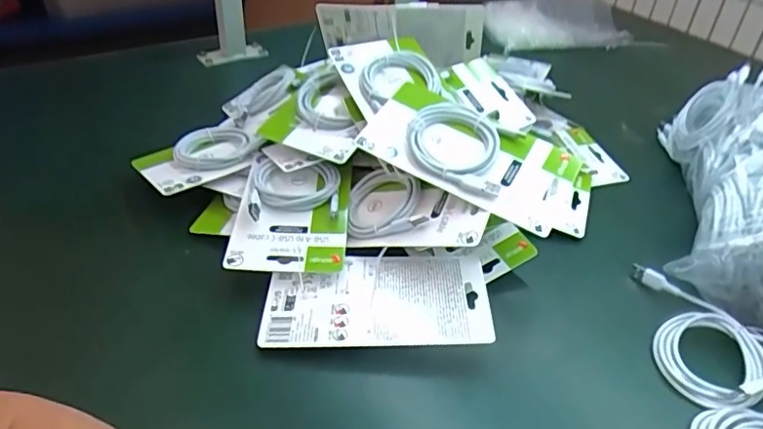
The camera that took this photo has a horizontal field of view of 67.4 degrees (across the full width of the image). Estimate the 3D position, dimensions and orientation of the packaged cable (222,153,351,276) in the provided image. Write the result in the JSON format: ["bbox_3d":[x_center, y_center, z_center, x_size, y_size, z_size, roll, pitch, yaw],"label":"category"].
[{"bbox_3d":[-0.082,-0.004,0.518,0.102,0.019,0.133,3,60,-1],"label":"packaged cable"}]

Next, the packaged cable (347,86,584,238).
[{"bbox_3d":[0.077,-0.052,0.490,0.178,0.028,0.084,29,69,6],"label":"packaged cable"}]

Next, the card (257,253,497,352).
[{"bbox_3d":[-0.003,0.069,0.464,0.176,0.020,0.095,3,38,-3],"label":"card"}]

